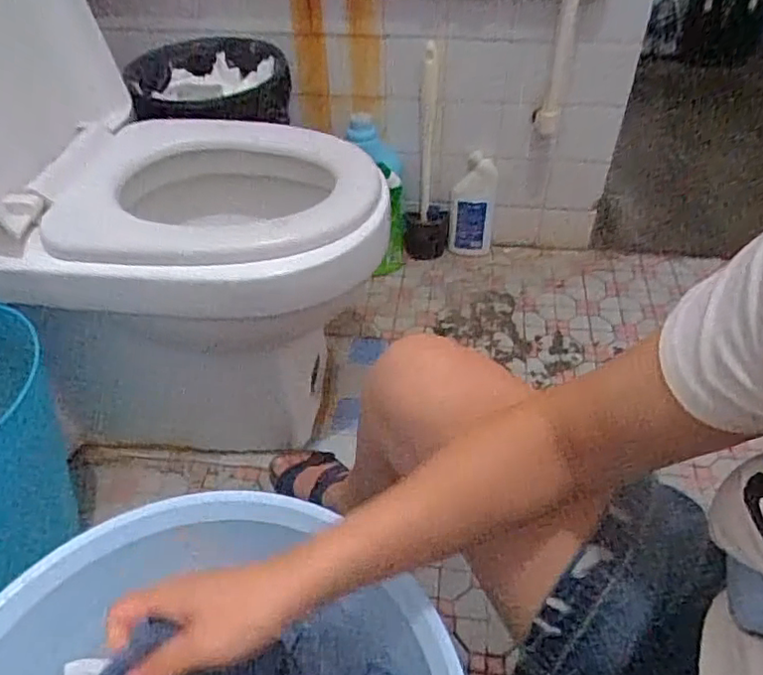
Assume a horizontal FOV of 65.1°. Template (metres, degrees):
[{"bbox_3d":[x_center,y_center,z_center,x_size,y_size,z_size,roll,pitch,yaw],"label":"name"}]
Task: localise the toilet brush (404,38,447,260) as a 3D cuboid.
[{"bbox_3d":[0.095,-0.330,1.179,0.091,0.422,0.076,3,44,5],"label":"toilet brush"}]

